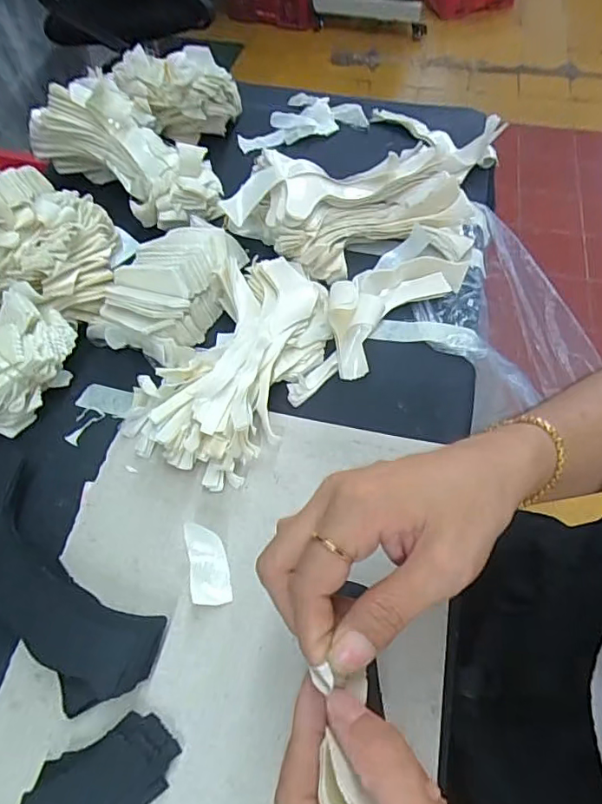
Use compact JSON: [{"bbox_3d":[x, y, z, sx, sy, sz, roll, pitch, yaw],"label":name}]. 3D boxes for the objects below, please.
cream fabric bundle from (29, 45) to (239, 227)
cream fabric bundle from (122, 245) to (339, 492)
[{"bbox_3d":[-0.161,-0.291,0.555,0.185,0.083,0.196,0,58,0],"label":"cream fabric bundle"},{"bbox_3d":[-0.048,-0.038,0.425,0.119,0.048,0.209,28,62,16],"label":"cream fabric bundle"}]

